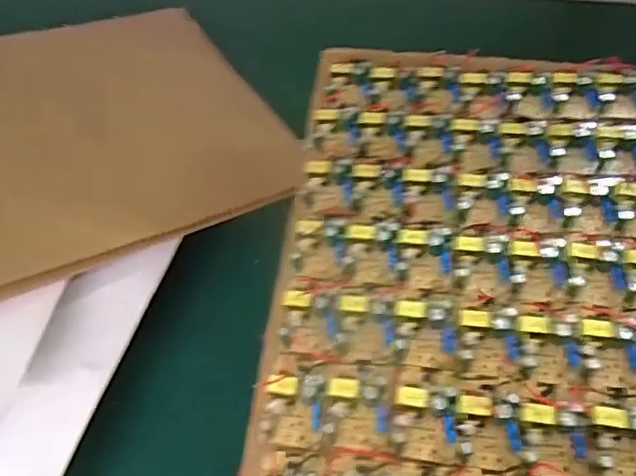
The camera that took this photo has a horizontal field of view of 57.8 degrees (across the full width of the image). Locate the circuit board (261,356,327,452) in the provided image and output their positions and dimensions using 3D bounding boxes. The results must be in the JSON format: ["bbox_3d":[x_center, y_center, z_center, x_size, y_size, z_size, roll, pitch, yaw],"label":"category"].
[{"bbox_3d":[-0.013,0.093,0.333,0.034,0.013,0.051,7,58,5],"label":"circuit board"}]

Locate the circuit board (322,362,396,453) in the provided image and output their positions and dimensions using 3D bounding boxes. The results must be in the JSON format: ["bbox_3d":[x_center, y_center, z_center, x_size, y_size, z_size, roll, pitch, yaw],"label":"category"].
[{"bbox_3d":[0.024,0.094,0.330,0.039,0.013,0.048,7,58,5],"label":"circuit board"}]

